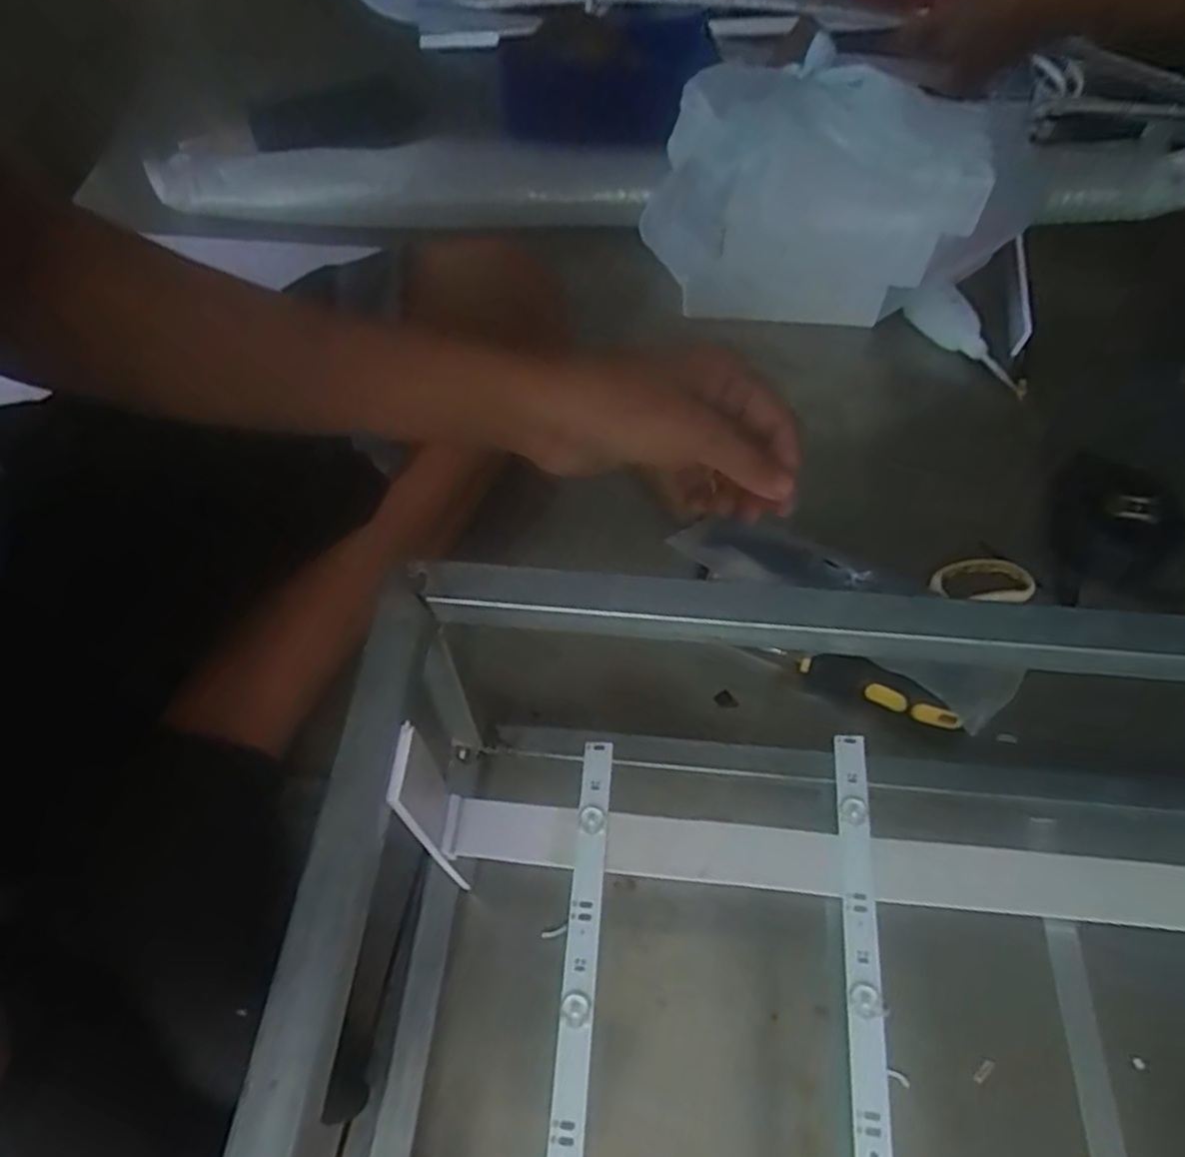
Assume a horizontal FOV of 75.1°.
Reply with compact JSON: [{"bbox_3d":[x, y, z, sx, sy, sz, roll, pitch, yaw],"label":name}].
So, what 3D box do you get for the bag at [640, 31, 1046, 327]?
[{"bbox_3d":[0.210,-0.323,0.663,0.297,0.165,0.169,22,61,12],"label":"bag"}]

